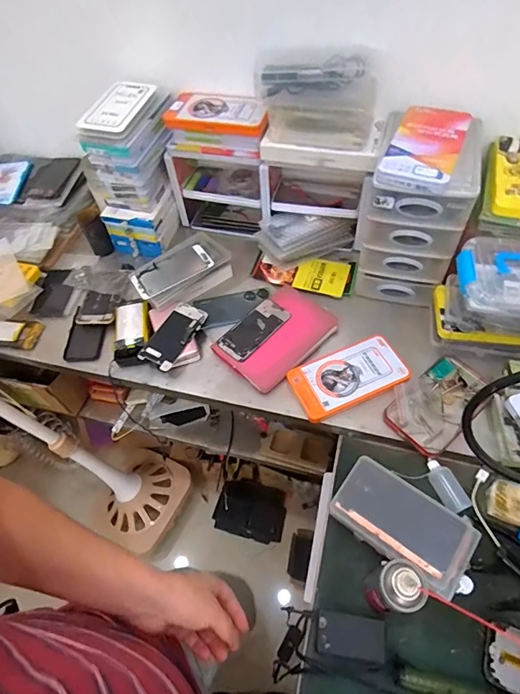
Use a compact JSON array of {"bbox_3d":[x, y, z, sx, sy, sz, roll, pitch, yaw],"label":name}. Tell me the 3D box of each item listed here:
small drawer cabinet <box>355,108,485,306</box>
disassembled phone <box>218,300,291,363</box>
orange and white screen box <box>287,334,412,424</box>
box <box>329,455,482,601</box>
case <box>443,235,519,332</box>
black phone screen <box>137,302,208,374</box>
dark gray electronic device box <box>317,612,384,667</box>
[{"bbox_3d":[0.284,-0.237,0.742,0.157,0.272,0.187,20,59,17],"label":"small drawer cabinet"},{"bbox_3d":[-0.011,-0.035,0.775,0.072,0.008,0.142,37,65,26],"label":"disassembled phone"},{"bbox_3d":[0.152,0.048,0.712,0.190,0.018,0.106,-21,56,-10],"label":"orange and white screen box"},{"bbox_3d":[0.205,0.256,0.592,0.193,0.043,0.112,27,61,21],"label":"box"},{"bbox_3d":[0.394,-0.087,0.644,0.173,0.112,0.127,9,56,11],"label":"case"},{"bbox_3d":[-0.162,-0.023,0.770,0.065,0.012,0.137,28,67,10],"label":"black phone screen"},{"bbox_3d":[0.115,0.374,0.526,0.086,0.021,0.050,10,59,3],"label":"dark gray electronic device box"}]

